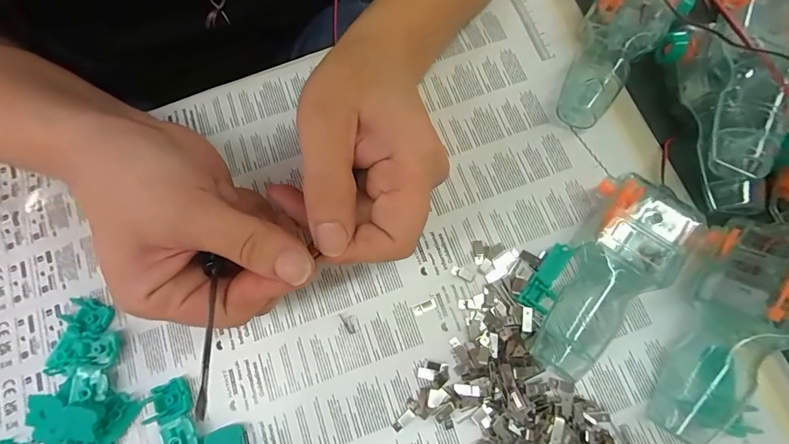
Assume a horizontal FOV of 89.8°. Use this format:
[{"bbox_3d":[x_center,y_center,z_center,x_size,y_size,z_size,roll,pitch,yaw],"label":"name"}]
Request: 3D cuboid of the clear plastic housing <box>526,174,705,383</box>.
[{"bbox_3d":[0.120,0.032,0.224,0.048,0.028,0.119,34,78,10],"label":"clear plastic housing"}]

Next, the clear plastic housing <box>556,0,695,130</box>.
[{"bbox_3d":[0.143,-0.115,0.261,0.055,0.031,0.114,29,77,9],"label":"clear plastic housing"}]

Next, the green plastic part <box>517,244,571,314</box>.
[{"bbox_3d":[0.091,0.034,0.233,0.016,0.008,0.042,35,78,10],"label":"green plastic part"}]

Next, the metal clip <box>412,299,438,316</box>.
[{"bbox_3d":[0.018,0.051,0.236,0.014,0.004,0.006,-22,75,-4],"label":"metal clip"}]

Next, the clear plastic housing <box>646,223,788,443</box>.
[{"bbox_3d":[0.185,0.061,0.211,0.060,0.041,0.124,26,98,8],"label":"clear plastic housing"}]

